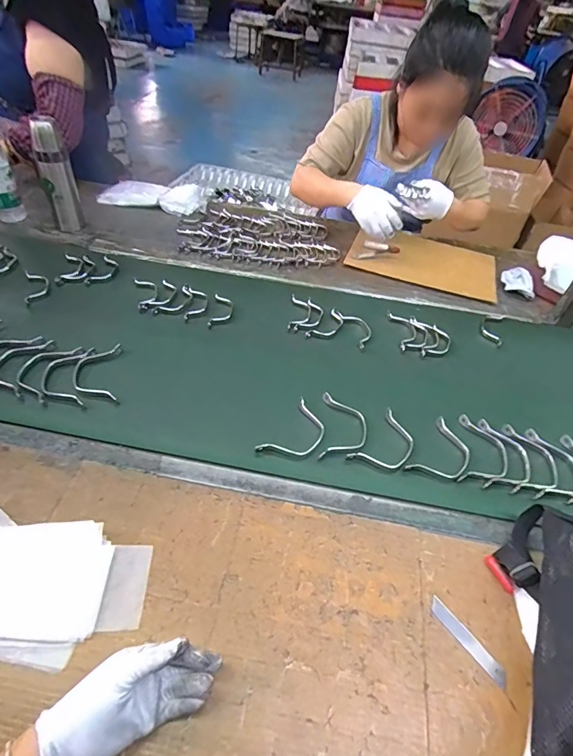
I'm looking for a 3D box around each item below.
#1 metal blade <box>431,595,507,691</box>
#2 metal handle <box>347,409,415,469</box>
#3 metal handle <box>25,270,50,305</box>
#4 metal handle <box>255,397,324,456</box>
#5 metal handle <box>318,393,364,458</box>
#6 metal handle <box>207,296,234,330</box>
[{"bbox_3d":[0.211,0.307,0.490,0.020,0.004,0.102,-28,55,-28],"label":"metal blade"},{"bbox_3d":[0.159,0.106,0.661,0.072,0.008,0.125,34,53,25],"label":"metal handle"},{"bbox_3d":[-0.527,-0.194,0.888,0.047,0.021,0.099,-13,49,-16],"label":"metal handle"},{"bbox_3d":[0.016,0.089,0.655,0.069,0.014,0.119,30,51,22],"label":"metal handle"},{"bbox_3d":[0.090,0.079,0.676,0.069,0.010,0.124,7,46,2],"label":"metal handle"},{"bbox_3d":[-0.133,-0.133,0.854,0.042,0.019,0.089,6,46,1],"label":"metal handle"}]

